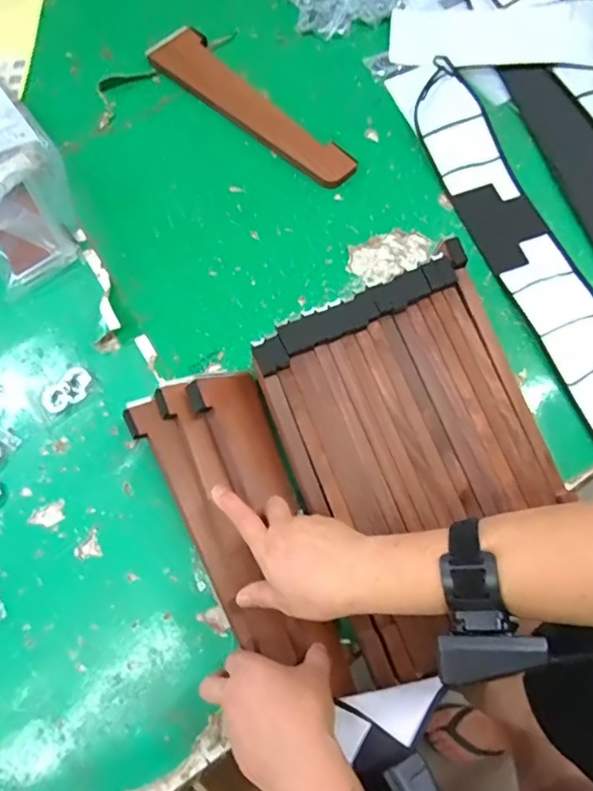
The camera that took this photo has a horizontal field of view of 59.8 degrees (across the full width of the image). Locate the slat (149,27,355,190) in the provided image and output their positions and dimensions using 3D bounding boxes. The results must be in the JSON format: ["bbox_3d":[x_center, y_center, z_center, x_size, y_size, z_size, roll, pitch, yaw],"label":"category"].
[{"bbox_3d":[-0.059,-0.406,0.726,0.342,0.020,0.077,40,75,12],"label":"slat"}]

